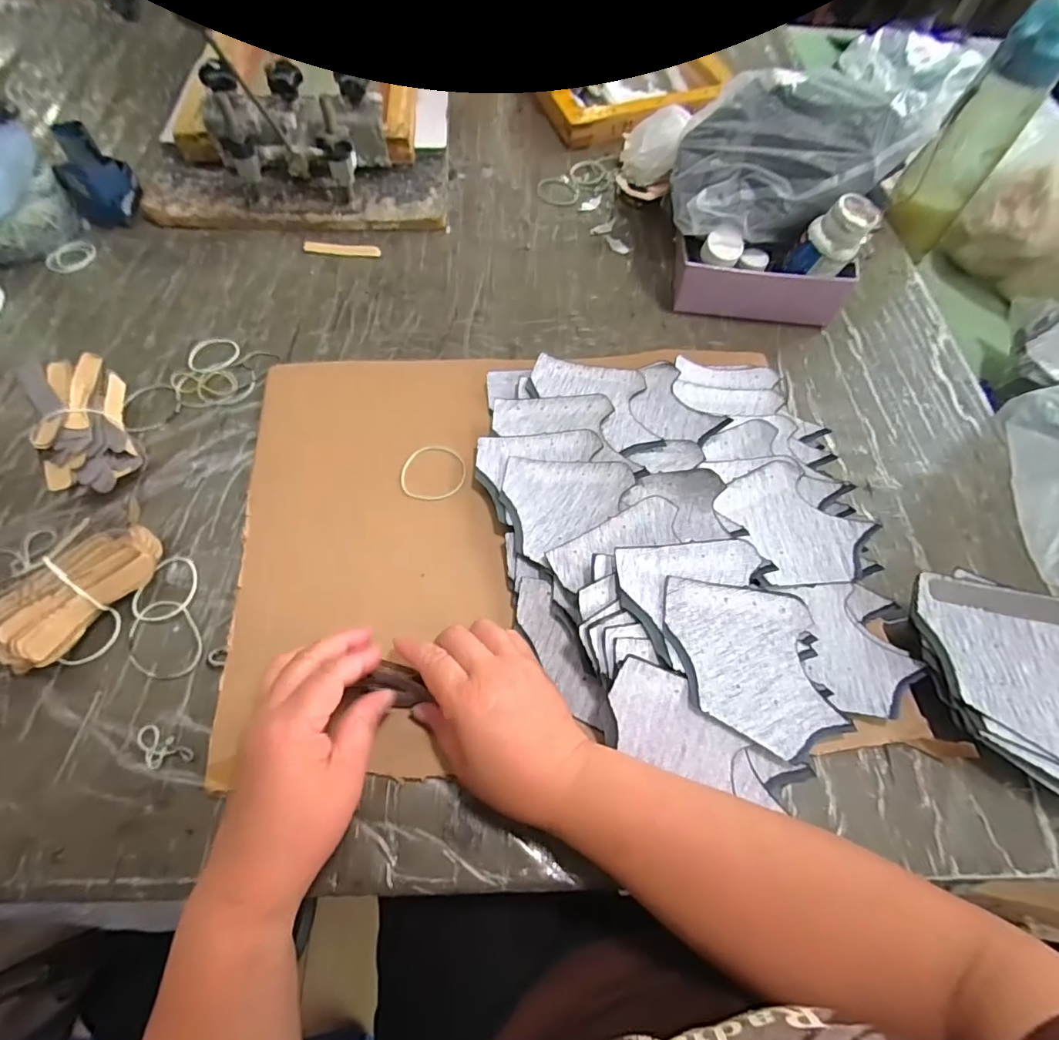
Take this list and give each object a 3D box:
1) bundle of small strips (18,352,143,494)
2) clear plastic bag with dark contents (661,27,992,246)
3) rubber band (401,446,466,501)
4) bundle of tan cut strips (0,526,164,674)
[{"bbox_3d":[-0.372,-0.076,0.436,0.060,0.048,0.126,-24,65,-15],"label":"bundle of small strips"},{"bbox_3d":[0.256,-0.345,0.483,0.226,0.100,0.111,4,63,-2],"label":"clear plastic bag with dark contents"},{"bbox_3d":[-0.083,-0.042,0.446,0.055,0.004,0.055,-3,61,-4],"label":"rubber band"},{"bbox_3d":[-0.322,0.053,0.364,0.036,0.052,0.120,30,64,14],"label":"bundle of tan cut strips"}]

